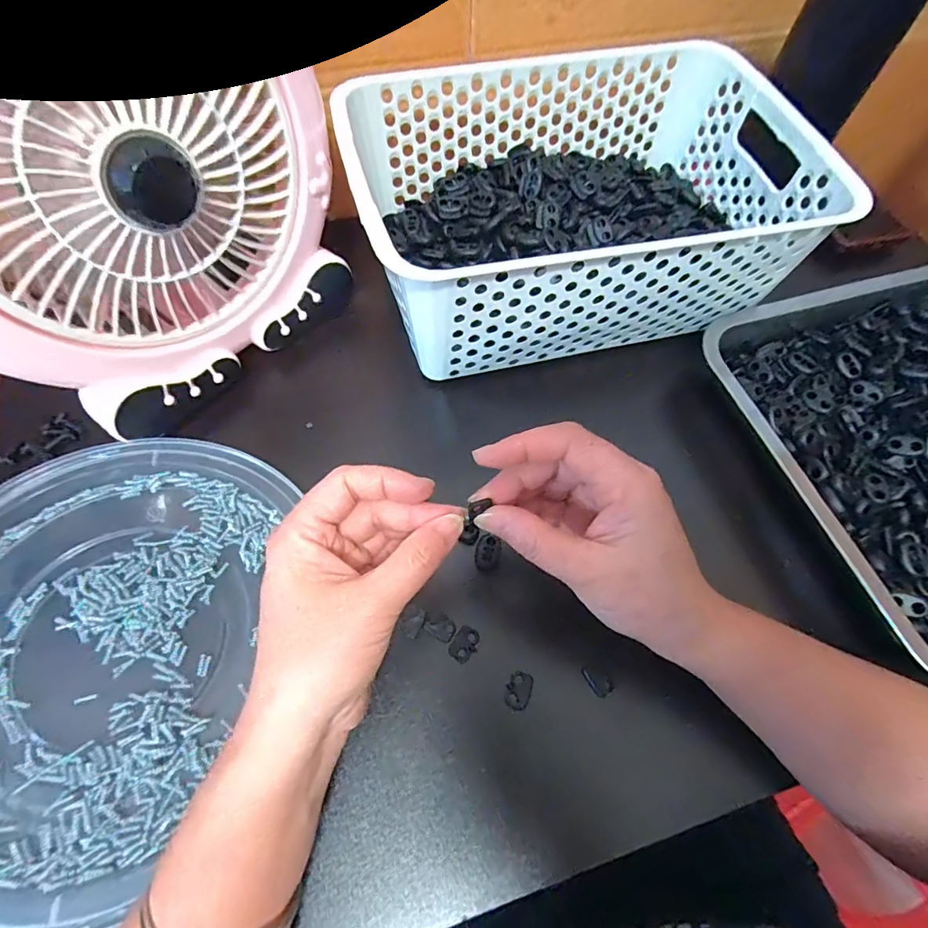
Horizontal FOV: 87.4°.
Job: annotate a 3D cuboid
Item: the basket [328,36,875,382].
[{"bbox_3d":[0.081,-0.194,0.356,0.300,0.088,0.208,-12,63,-8],"label":"basket"}]

